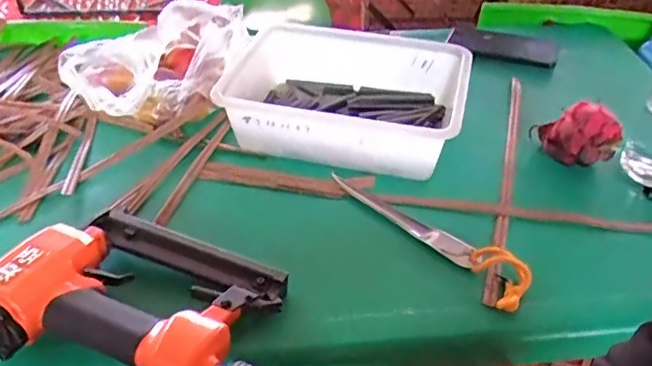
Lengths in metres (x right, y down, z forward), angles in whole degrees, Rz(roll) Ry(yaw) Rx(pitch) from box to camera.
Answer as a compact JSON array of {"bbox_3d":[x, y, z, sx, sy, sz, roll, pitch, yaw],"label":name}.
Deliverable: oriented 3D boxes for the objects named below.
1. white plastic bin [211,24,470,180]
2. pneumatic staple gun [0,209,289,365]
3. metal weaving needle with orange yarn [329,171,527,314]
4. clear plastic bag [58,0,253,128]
[{"bbox_3d":[0.029,-0.100,0.683,0.254,0.084,0.194,10,39,12],"label":"white plastic bin"},{"bbox_3d":[-0.155,0.089,0.462,0.201,0.055,0.160,16,41,18],"label":"pneumatic staple gun"},{"bbox_3d":[0.095,0.042,0.558,0.040,0.016,0.224,-30,47,-33],"label":"metal weaving needle with orange yarn"},{"bbox_3d":[-0.197,-0.151,0.730,0.144,0.097,0.238,29,46,31],"label":"clear plastic bag"}]

